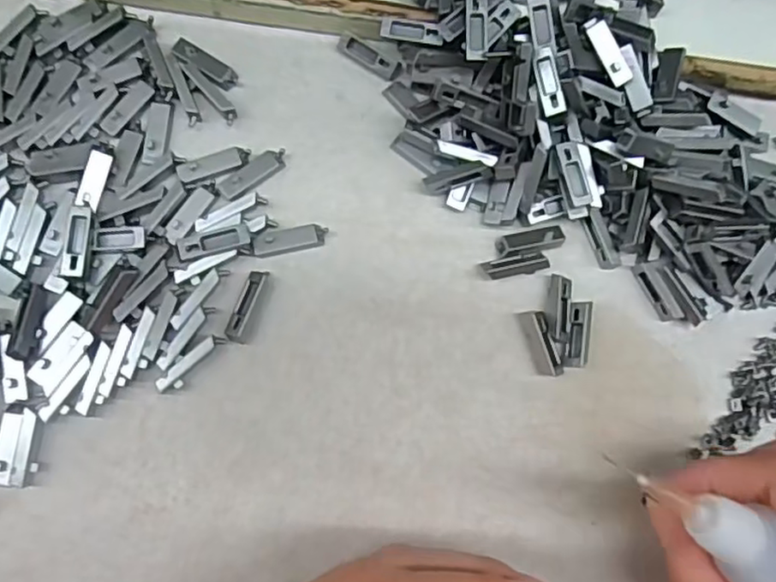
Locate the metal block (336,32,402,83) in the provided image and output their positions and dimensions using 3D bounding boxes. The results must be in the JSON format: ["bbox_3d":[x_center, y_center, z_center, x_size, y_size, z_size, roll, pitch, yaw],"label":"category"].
[{"bbox_3d":[-0.007,-0.090,0.244,0.026,0.006,0.007,29,77,0],"label":"metal block"}]

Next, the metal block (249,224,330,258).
[{"bbox_3d":[-0.035,-0.018,0.228,0.027,0.005,0.008,-12,81,-9],"label":"metal block"}]

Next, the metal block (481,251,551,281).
[{"bbox_3d":[0.047,-0.010,0.232,0.024,0.004,0.007,-9,80,-8],"label":"metal block"}]

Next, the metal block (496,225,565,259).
[{"bbox_3d":[0.053,-0.019,0.235,0.026,0.004,0.009,-11,81,-8],"label":"metal block"}]

